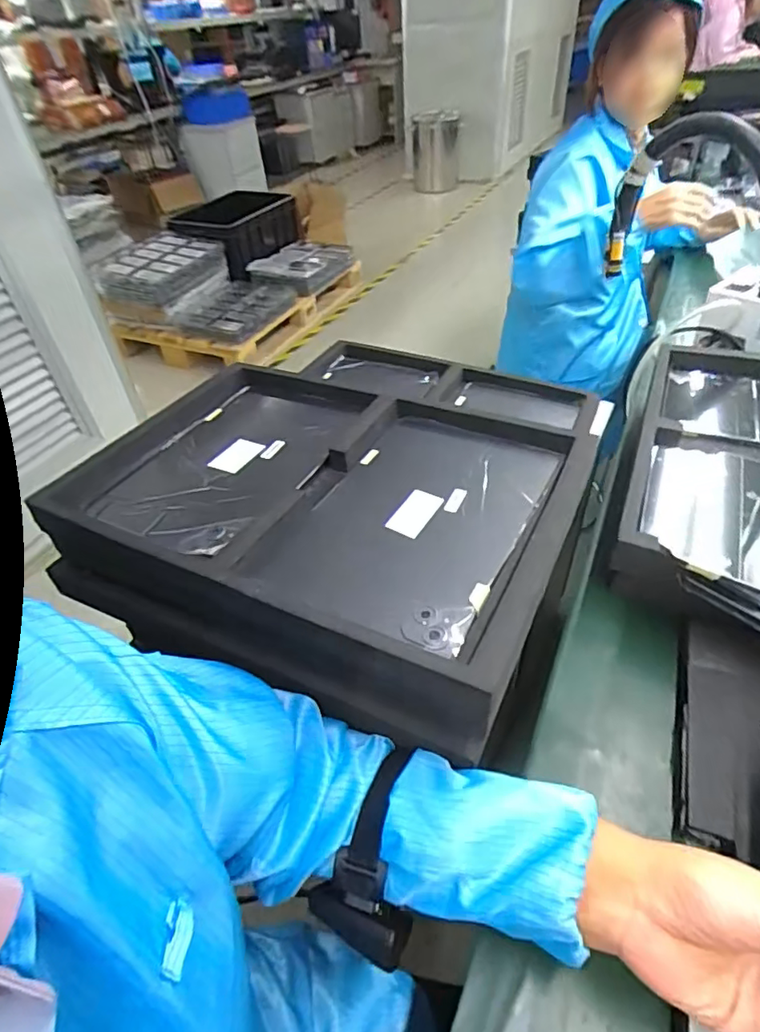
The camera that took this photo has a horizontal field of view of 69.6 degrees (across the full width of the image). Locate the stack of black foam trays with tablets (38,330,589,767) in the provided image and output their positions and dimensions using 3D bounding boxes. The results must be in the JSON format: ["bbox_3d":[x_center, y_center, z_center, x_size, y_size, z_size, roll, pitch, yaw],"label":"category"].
[{"bbox_3d":[-0.053,-0.007,0.517,0.428,0.094,0.317,17,48,22],"label":"stack of black foam trays with tablets"}]

